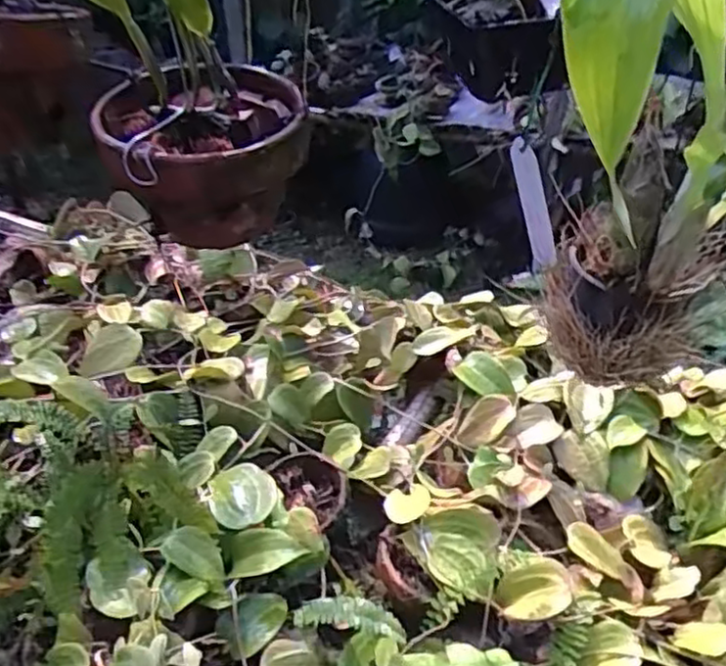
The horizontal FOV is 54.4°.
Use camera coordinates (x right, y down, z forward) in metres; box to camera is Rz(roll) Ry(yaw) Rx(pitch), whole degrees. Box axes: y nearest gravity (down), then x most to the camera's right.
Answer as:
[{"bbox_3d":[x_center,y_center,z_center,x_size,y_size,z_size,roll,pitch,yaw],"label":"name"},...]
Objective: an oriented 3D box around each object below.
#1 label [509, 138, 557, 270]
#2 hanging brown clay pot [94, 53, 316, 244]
[{"bbox_3d":[0.109,-0.076,0.447,0.015,0.107,0.008,-47,52,-12],"label":"label"},{"bbox_3d":[-0.115,-0.129,0.521,0.138,0.105,0.130,-2,35,-5],"label":"hanging brown clay pot"}]

